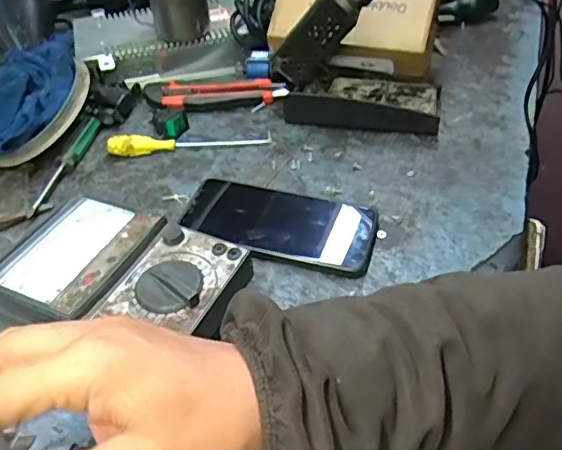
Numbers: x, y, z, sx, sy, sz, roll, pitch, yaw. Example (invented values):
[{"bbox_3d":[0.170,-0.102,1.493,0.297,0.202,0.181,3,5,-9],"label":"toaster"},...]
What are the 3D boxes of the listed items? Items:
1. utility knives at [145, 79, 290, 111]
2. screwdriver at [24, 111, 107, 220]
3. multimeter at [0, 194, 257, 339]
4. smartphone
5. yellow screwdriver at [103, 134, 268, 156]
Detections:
[{"bbox_3d":[-0.071,-0.146,0.623,0.155,0.010,0.036,0,71,-4],"label":"utility knives"},{"bbox_3d":[-0.214,-0.063,0.554,0.017,0.016,0.148,8,46,11],"label":"screwdriver"},{"bbox_3d":[-0.120,0.042,0.417,0.187,0.050,0.121,9,46,14],"label":"multimeter"},{"bbox_3d":[-0.002,-0.003,0.478,0.159,0.016,0.087,12,44,6],"label":"smartphone"},{"bbox_3d":[-0.095,-0.089,0.574,0.162,0.018,0.022,-5,45,-1],"label":"yellow screwdriver"}]

